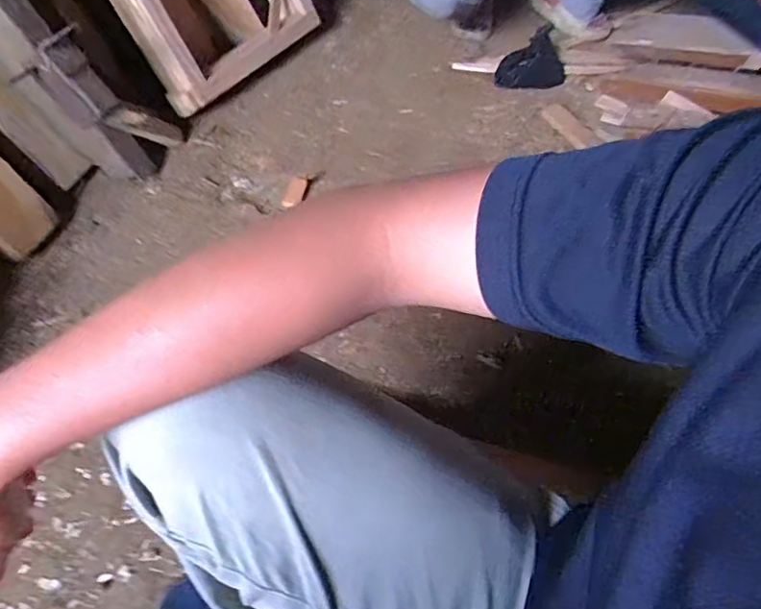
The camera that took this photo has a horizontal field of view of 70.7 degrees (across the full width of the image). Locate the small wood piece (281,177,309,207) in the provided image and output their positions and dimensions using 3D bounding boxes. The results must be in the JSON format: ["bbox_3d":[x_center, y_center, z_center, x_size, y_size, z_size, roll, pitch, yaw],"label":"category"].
[{"bbox_3d":[-0.194,-0.256,1.206,0.049,0.013,0.107,8,53,7],"label":"small wood piece"}]

